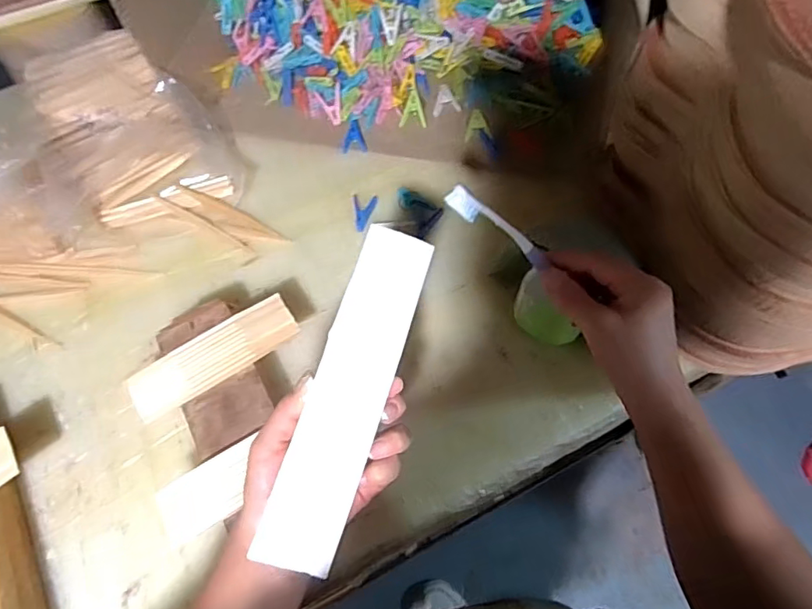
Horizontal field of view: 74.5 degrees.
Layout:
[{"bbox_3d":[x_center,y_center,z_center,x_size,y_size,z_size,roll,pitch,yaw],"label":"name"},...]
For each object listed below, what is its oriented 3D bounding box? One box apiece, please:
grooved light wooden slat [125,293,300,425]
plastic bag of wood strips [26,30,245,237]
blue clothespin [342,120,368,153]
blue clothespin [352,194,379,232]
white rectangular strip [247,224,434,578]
[{"bbox_3d":[-0.197,0.053,0.552,0.174,0.007,0.053,-31,88,-11],"label":"grooved light wooden slat"},{"bbox_3d":[-0.364,-0.244,0.716,0.221,0.096,0.263,-20,66,-7],"label":"plastic bag of wood strips"},{"bbox_3d":[-0.075,-0.238,0.755,0.033,0.005,0.054,-10,65,-3],"label":"blue clothespin"},{"bbox_3d":[-0.052,-0.121,0.696,0.033,0.007,0.060,-5,65,-1],"label":"blue clothespin"},{"bbox_3d":[-0.037,0.055,0.373,0.051,0.010,0.238,20,74,-8],"label":"white rectangular strip"}]

